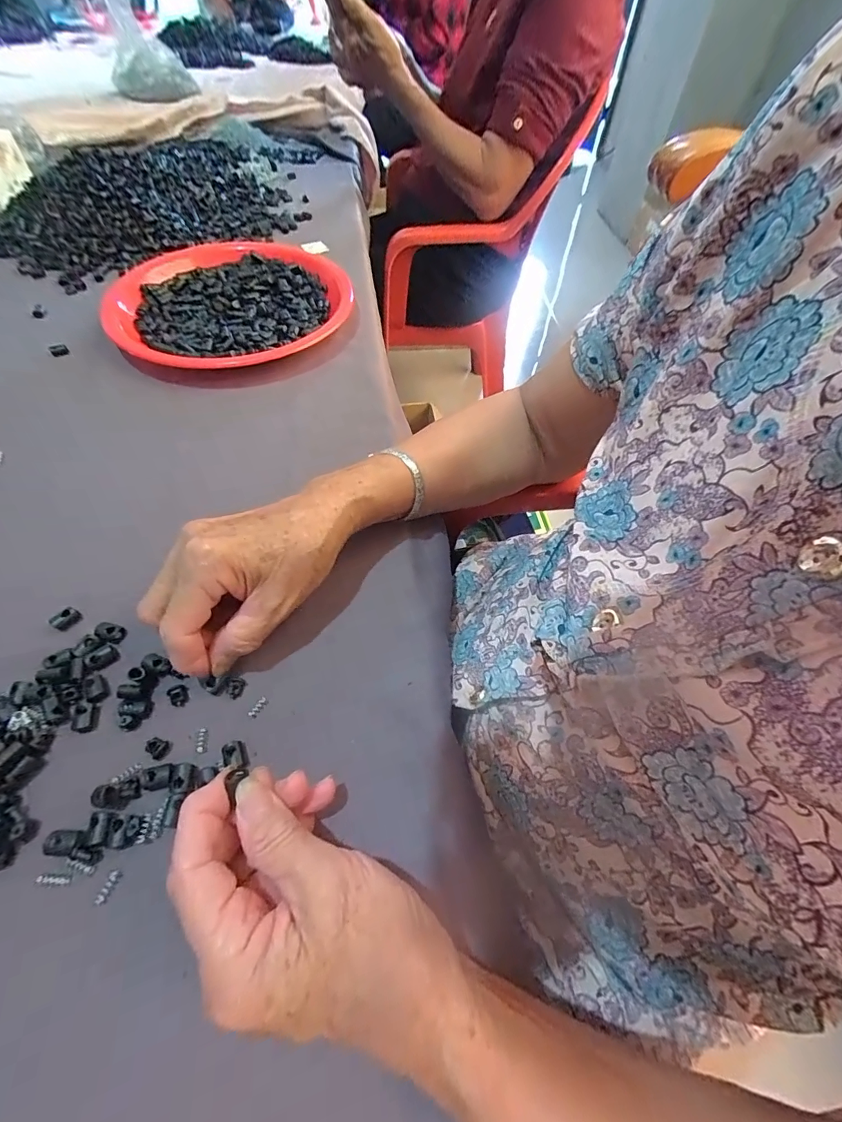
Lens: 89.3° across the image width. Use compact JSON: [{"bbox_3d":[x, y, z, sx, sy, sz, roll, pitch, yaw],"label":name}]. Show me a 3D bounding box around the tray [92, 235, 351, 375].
[{"bbox_3d":[-0.210,-0.296,0.483,0.248,0.028,0.272,-18,59,-14],"label":"tray"}]

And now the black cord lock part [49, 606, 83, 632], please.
[{"bbox_3d":[-0.234,0.038,0.280,0.007,0.011,0.015,31,60,17],"label":"black cord lock part"}]

